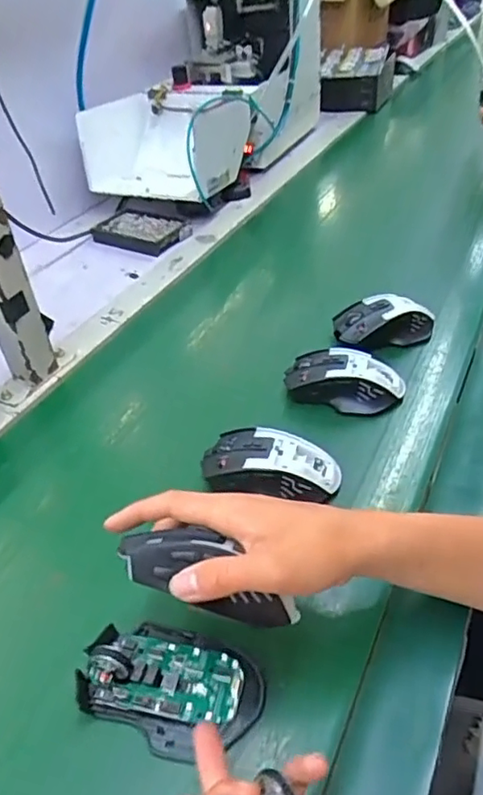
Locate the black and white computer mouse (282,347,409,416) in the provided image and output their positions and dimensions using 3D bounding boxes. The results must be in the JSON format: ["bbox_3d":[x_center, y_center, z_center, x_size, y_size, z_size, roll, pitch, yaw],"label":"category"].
[{"bbox_3d":[0.102,-0.019,0.578,0.114,0.033,0.063,5,41,12],"label":"black and white computer mouse"}]

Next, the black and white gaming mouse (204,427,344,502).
[{"bbox_3d":[0.026,0.057,0.499,0.119,0.033,0.060,5,41,12],"label":"black and white gaming mouse"}]

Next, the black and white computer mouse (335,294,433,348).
[{"bbox_3d":[0.162,-0.086,0.649,0.109,0.035,0.056,-10,40,-6],"label":"black and white computer mouse"}]

